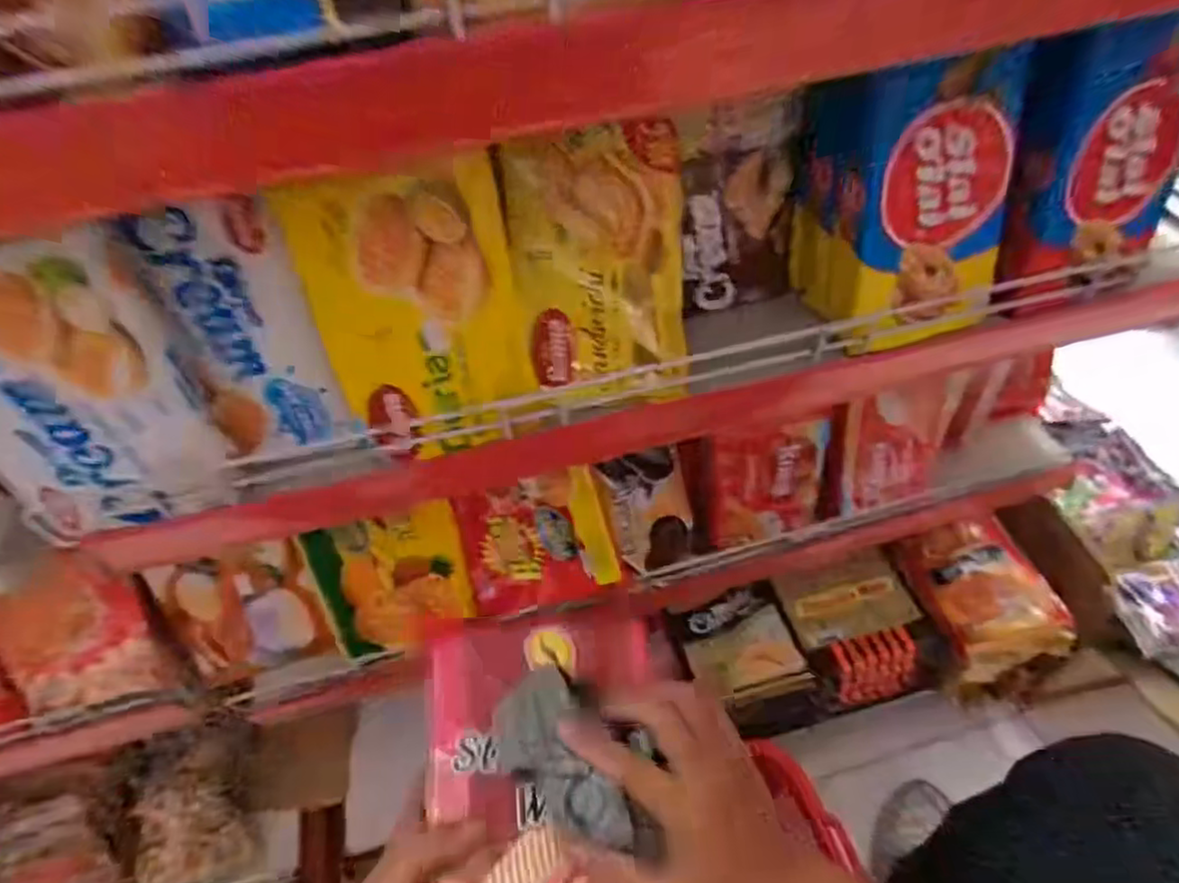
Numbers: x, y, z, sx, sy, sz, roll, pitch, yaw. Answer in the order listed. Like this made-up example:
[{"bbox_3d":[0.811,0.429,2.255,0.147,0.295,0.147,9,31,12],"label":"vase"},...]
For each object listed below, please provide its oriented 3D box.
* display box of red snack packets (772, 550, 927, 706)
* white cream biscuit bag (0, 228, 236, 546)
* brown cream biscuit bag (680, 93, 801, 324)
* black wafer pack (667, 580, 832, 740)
[{"bbox_3d":[0.327,0.223,0.830,0.152,0.062,0.153,-17,50,-9],"label":"display box of red snack packets"},{"bbox_3d":[-0.299,-0.019,0.397,0.129,0.192,0.033,-10,49,-3],"label":"white cream biscuit bag"},{"bbox_3d":[0.110,-0.171,0.507,0.087,0.146,0.036,-9,49,-2],"label":"brown cream biscuit bag"},{"bbox_3d":[0.188,0.258,0.814,0.126,0.047,0.165,-17,50,-9],"label":"black wafer pack"}]

